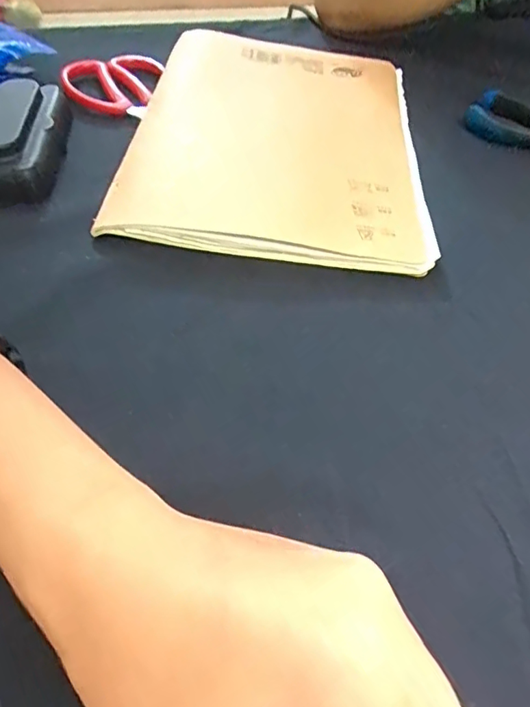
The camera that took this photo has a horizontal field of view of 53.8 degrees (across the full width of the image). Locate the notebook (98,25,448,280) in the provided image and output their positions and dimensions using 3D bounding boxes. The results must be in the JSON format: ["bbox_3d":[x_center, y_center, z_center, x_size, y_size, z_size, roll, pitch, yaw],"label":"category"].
[{"bbox_3d":[0.011,-0.156,0.354,0.185,0.016,0.259,6,51,1],"label":"notebook"}]

